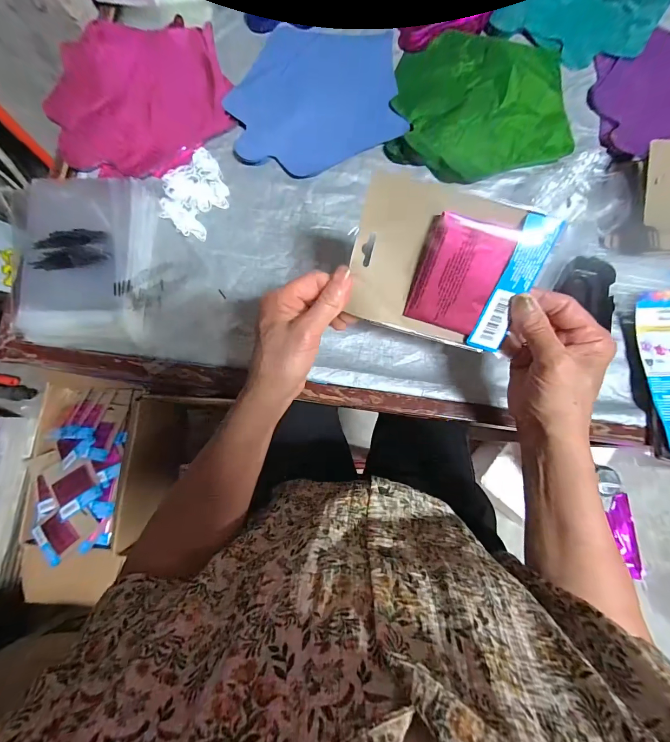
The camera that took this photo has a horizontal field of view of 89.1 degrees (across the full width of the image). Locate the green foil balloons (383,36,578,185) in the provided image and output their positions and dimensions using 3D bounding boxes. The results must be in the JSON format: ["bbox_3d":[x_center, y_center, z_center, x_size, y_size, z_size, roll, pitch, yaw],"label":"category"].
[{"bbox_3d":[0.196,-0.362,0.461,0.228,0.010,0.232,6,78,3],"label":"green foil balloons"}]

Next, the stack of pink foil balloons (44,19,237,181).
[{"bbox_3d":[-0.258,-0.372,0.462,0.220,0.025,0.232,0,78,1],"label":"stack of pink foil balloons"}]

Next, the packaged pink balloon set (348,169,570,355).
[{"bbox_3d":[0.089,-0.084,0.284,0.148,0.012,0.114,17,117,2],"label":"packaged pink balloon set"}]

